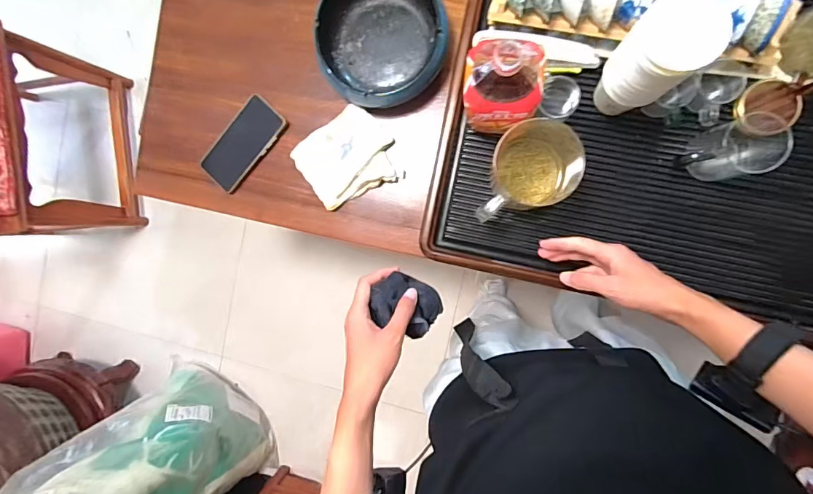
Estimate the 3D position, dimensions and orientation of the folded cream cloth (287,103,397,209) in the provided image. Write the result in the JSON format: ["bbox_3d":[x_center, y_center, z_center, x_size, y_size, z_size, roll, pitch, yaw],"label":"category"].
[{"bbox_3d":[-0.097,-0.144,0.705,0.149,0.019,0.132,-35,87,9],"label":"folded cream cloth"}]

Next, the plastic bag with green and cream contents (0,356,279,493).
[{"bbox_3d":[-0.779,0.672,1.289,0.391,0.759,0.386,-3,92,9],"label":"plastic bag with green and cream contents"}]

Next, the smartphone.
[{"bbox_3d":[-0.281,-0.176,0.738,0.161,0.018,0.078,-45,86,8],"label":"smartphone"}]

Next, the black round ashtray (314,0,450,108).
[{"bbox_3d":[-0.036,-0.321,0.658,0.194,0.062,0.205,0,93,9],"label":"black round ashtray"}]

